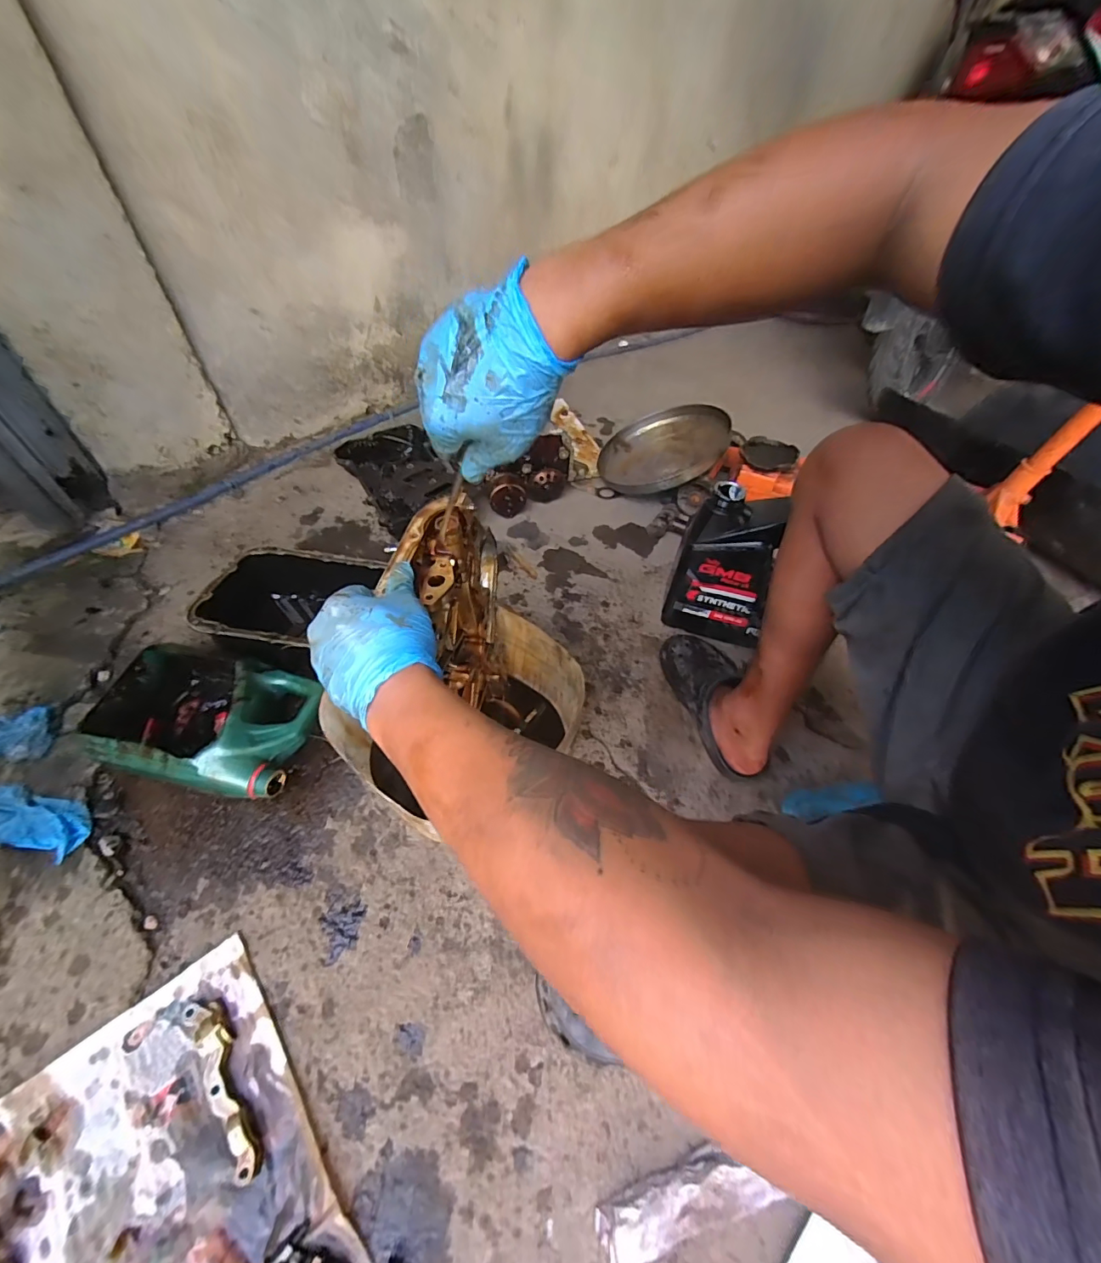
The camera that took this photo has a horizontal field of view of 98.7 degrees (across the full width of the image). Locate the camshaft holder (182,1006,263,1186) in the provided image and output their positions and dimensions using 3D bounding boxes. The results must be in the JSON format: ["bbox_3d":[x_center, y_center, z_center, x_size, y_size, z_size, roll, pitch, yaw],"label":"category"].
[{"bbox_3d":[-0.351,0.481,0.506,0.037,0.014,0.177,-32,60,-25],"label":"camshaft holder"}]

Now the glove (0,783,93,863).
[{"bbox_3d":[-0.716,0.259,0.654,0.164,0.022,0.070,13,52,7],"label":"glove"}]

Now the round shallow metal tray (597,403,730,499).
[{"bbox_3d":[0.274,-0.440,1.181,0.313,0.060,0.310,3,55,30],"label":"round shallow metal tray"}]

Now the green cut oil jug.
[{"bbox_3d":[-0.503,0.137,0.707,0.290,0.132,0.185,12,54,8],"label":"green cut oil jug"}]

